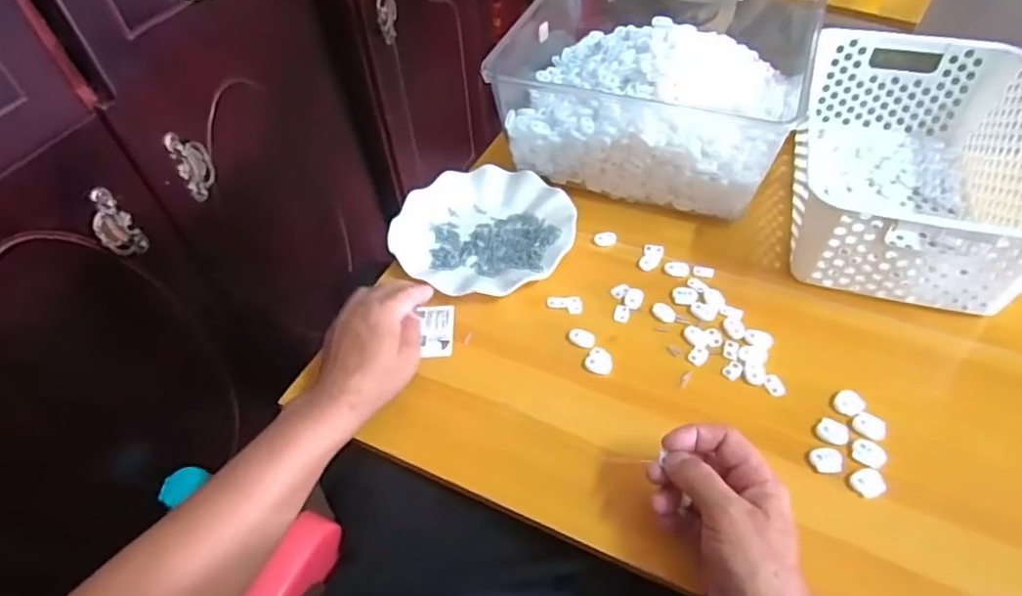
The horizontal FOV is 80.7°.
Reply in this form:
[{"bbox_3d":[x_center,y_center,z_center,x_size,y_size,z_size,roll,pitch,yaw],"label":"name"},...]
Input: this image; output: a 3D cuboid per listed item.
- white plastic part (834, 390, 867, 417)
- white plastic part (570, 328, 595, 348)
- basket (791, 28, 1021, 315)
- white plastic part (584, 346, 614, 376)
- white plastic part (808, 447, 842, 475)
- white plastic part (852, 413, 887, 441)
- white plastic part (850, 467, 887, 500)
[{"bbox_3d":[0.272,0.084,0.483,0.024,0.008,0.021,-32,56,-21],"label":"white plastic part"},{"bbox_3d":[0.064,0.036,0.539,0.023,0.007,0.015,27,57,23],"label":"white plastic part"},{"bbox_3d":[0.390,-0.132,0.588,0.190,0.109,0.303,13,53,13],"label":"basket"},{"bbox_3d":[0.078,0.054,0.525,0.024,0.004,0.026,-1,51,2],"label":"white plastic part"},{"bbox_3d":[0.237,0.123,0.455,0.022,0.011,0.021,16,53,15],"label":"white plastic part"},{"bbox_3d":[0.278,0.099,0.466,0.022,0.008,0.018,27,57,22],"label":"white plastic part"},{"bbox_3d":[0.260,0.133,0.436,0.021,0.009,0.021,-1,51,2],"label":"white plastic part"}]

